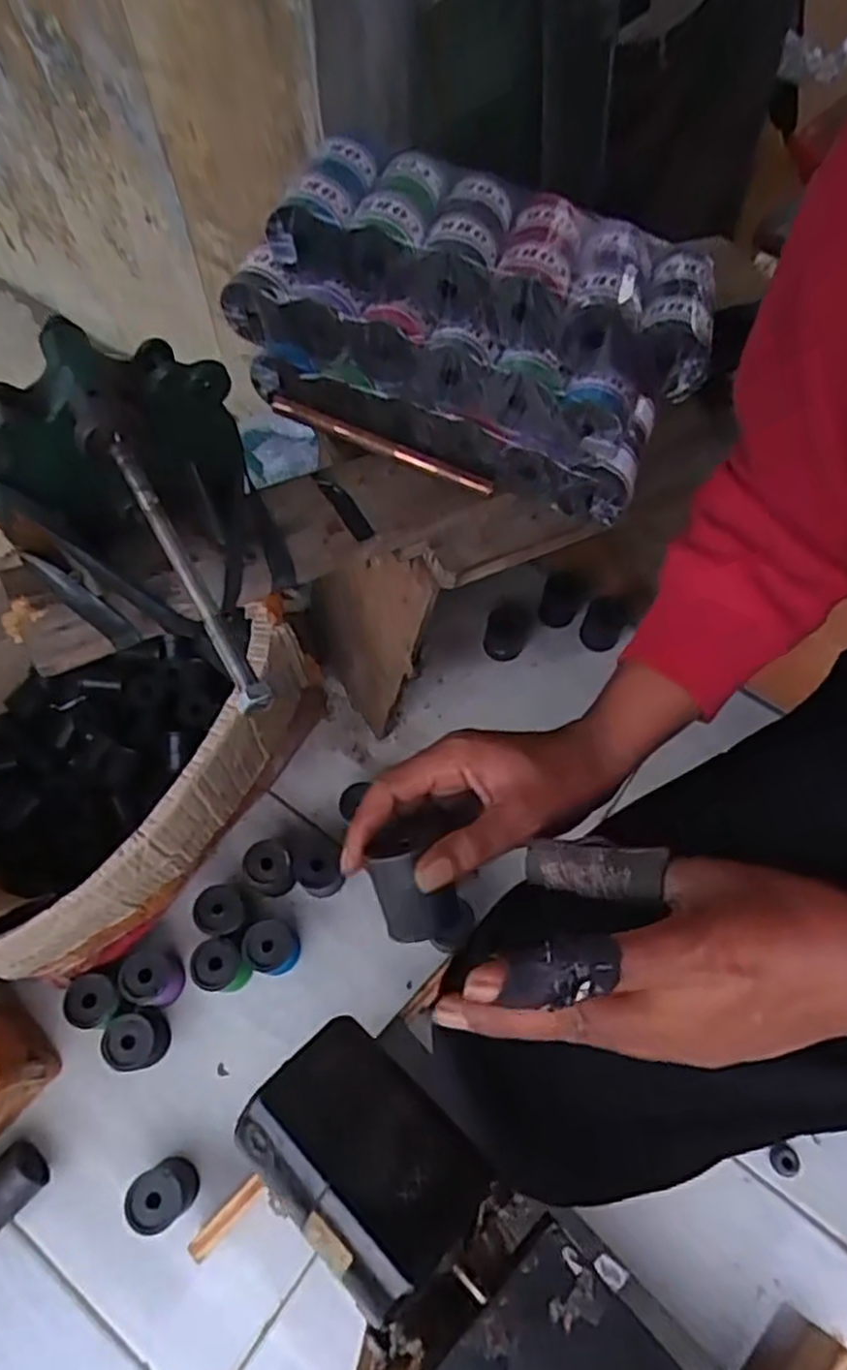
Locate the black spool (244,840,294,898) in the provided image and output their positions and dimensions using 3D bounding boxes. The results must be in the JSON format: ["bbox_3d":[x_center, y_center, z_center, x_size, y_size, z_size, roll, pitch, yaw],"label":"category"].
[{"bbox_3d":[-0.144,0.175,0.690,0.044,0.047,0.048,-19,67,-8],"label":"black spool"}]

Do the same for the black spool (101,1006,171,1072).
[{"bbox_3d":[-0.245,0.306,0.632,0.049,0.047,0.047,-7,66,-3],"label":"black spool"}]

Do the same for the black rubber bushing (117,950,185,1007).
[{"bbox_3d":[-0.238,0.261,0.649,0.044,0.049,0.046,-5,66,-2],"label":"black rubber bushing"}]

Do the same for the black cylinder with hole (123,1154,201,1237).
[{"bbox_3d":[-0.209,0.407,0.585,0.042,0.051,0.043,0,66,0],"label":"black cylinder with hole"}]

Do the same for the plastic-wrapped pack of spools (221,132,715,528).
[{"bbox_3d":[0.030,-0.230,0.464,0.285,0.124,0.138,16,67,7],"label":"plastic-wrapped pack of spools"}]

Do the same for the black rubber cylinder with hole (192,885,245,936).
[{"bbox_3d":[-0.184,0.210,0.675,0.049,0.045,0.045,-12,66,-5],"label":"black rubber cylinder with hole"}]

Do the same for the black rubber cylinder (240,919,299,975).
[{"bbox_3d":[-0.137,0.239,0.665,0.044,0.051,0.044,0,66,0],"label":"black rubber cylinder"}]

